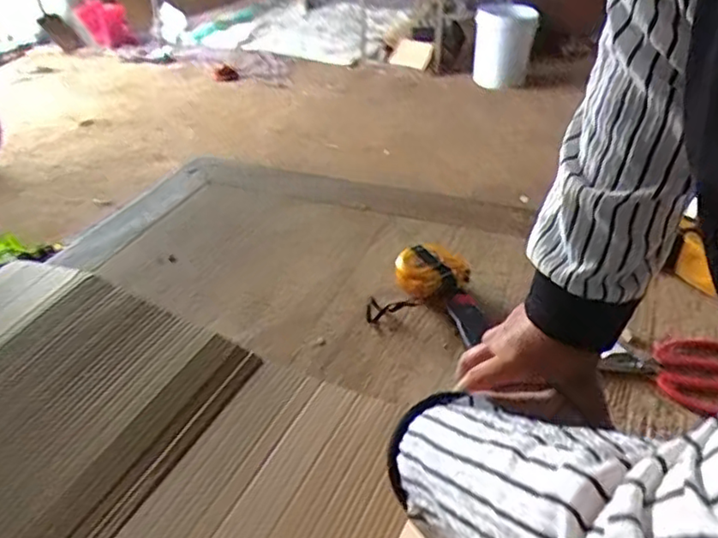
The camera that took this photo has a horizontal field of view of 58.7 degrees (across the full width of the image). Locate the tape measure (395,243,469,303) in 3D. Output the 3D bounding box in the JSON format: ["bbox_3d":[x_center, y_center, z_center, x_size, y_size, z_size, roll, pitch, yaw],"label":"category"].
[{"bbox_3d":[0.092,0.007,0.837,0.088,0.042,0.087,28,44,33],"label":"tape measure"}]

